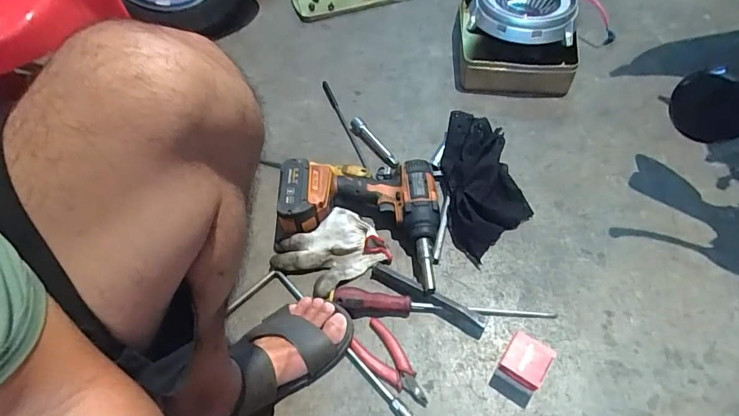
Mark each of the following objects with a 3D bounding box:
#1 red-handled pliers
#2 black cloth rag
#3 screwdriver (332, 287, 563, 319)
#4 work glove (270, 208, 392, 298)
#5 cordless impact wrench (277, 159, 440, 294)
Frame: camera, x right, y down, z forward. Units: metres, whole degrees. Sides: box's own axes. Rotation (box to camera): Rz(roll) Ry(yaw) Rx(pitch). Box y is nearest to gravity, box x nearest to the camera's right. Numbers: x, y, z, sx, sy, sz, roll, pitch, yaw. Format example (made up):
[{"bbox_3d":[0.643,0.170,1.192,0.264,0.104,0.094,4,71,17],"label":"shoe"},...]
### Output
[{"bbox_3d":[0.031,0.205,0.577,0.054,0.009,0.120,-39,63,-18],"label":"red-handled pliers"},{"bbox_3d":[0.181,-0.047,0.697,0.125,0.054,0.257,-5,58,1],"label":"black cloth rag"},{"bbox_3d":[0.094,0.139,0.598,0.301,0.027,0.036,4,59,6],"label":"screwdriver"},{"bbox_3d":[-0.062,0.063,0.648,0.152,0.039,0.105,-27,60,-12],"label":"work glove"},{"bbox_3d":[-0.017,0.009,0.664,0.237,0.068,0.191,5,59,7],"label":"cordless impact wrench"}]

